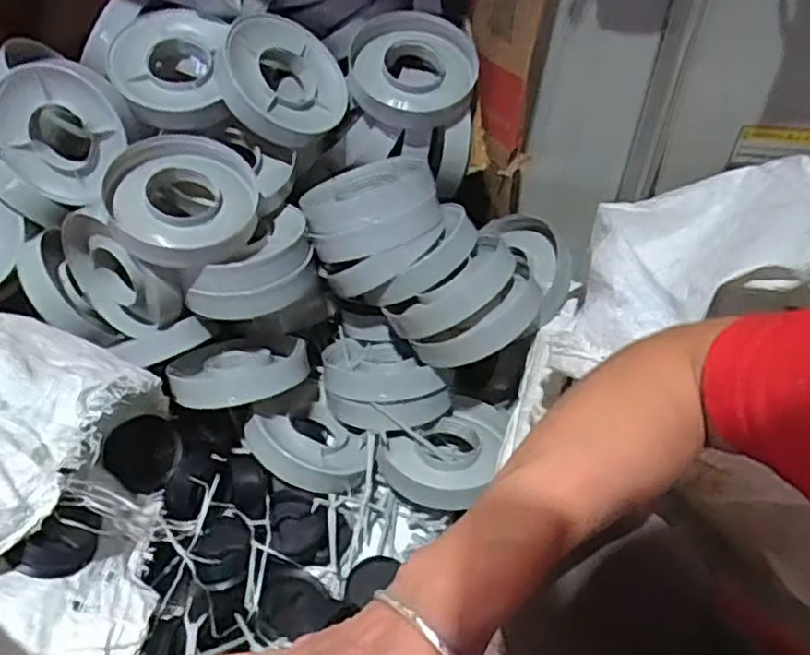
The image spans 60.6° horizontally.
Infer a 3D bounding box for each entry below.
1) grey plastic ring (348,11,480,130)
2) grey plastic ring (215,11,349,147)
[{"bbox_3d":[0.016,-0.320,0.866,0.162,0.059,0.147,-20,77,-23],"label":"grey plastic ring"},{"bbox_3d":[-0.143,-0.293,0.826,0.157,0.046,0.157,10,69,-27],"label":"grey plastic ring"}]

